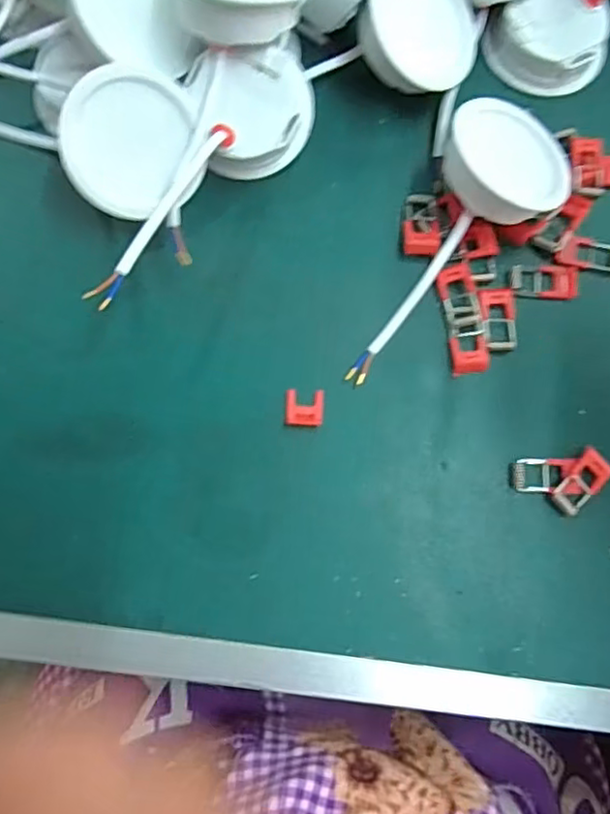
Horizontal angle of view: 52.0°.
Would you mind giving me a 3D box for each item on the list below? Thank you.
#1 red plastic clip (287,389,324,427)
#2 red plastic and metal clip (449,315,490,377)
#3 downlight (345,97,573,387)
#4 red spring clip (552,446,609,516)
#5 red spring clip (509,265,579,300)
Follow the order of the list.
[{"bbox_3d":[0.000,0.000,0.331,0.020,0.004,0.019,2,80,-2],"label":"red plastic clip"},{"bbox_3d":[0.089,-0.034,0.341,0.021,0.004,0.032,-5,81,-3],"label":"red plastic and metal clip"},{"bbox_3d":[0.085,-0.083,0.332,0.078,0.039,0.168,22,80,2],"label":"downlight"},{"bbox_3d":[0.146,0.040,0.327,0.019,0.007,0.036,40,81,5],"label":"red spring clip"},{"bbox_3d":[0.134,-0.070,0.350,0.039,0.004,0.019,2,80,-2],"label":"red spring clip"}]

